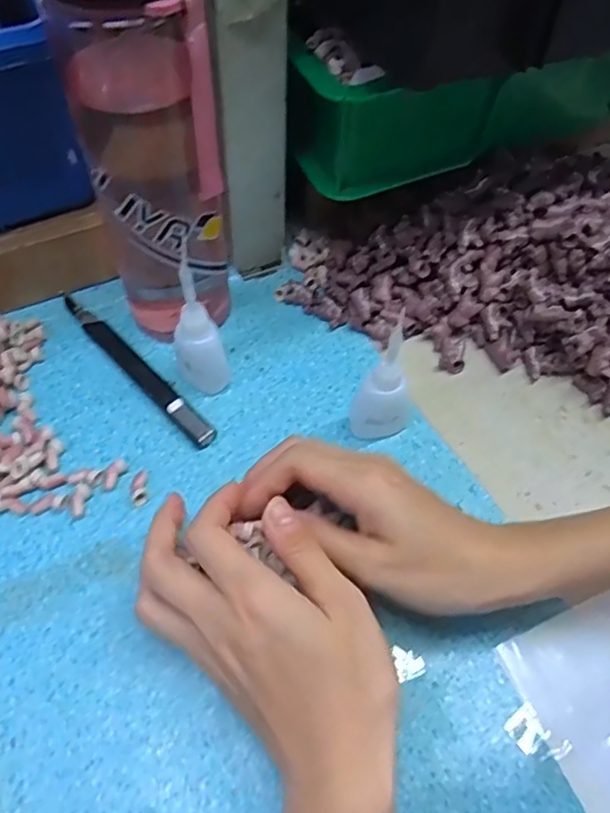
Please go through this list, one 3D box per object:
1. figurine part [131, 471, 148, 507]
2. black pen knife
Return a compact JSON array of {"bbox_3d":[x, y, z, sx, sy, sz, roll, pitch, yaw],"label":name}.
[{"bbox_3d":[-0.096,0.047,0.358,0.010,0.007,0.020,-5,59,-7],"label":"figurine part"},{"bbox_3d":[-0.111,-0.029,0.404,0.017,0.010,0.154,-38,68,-23],"label":"black pen knife"}]

